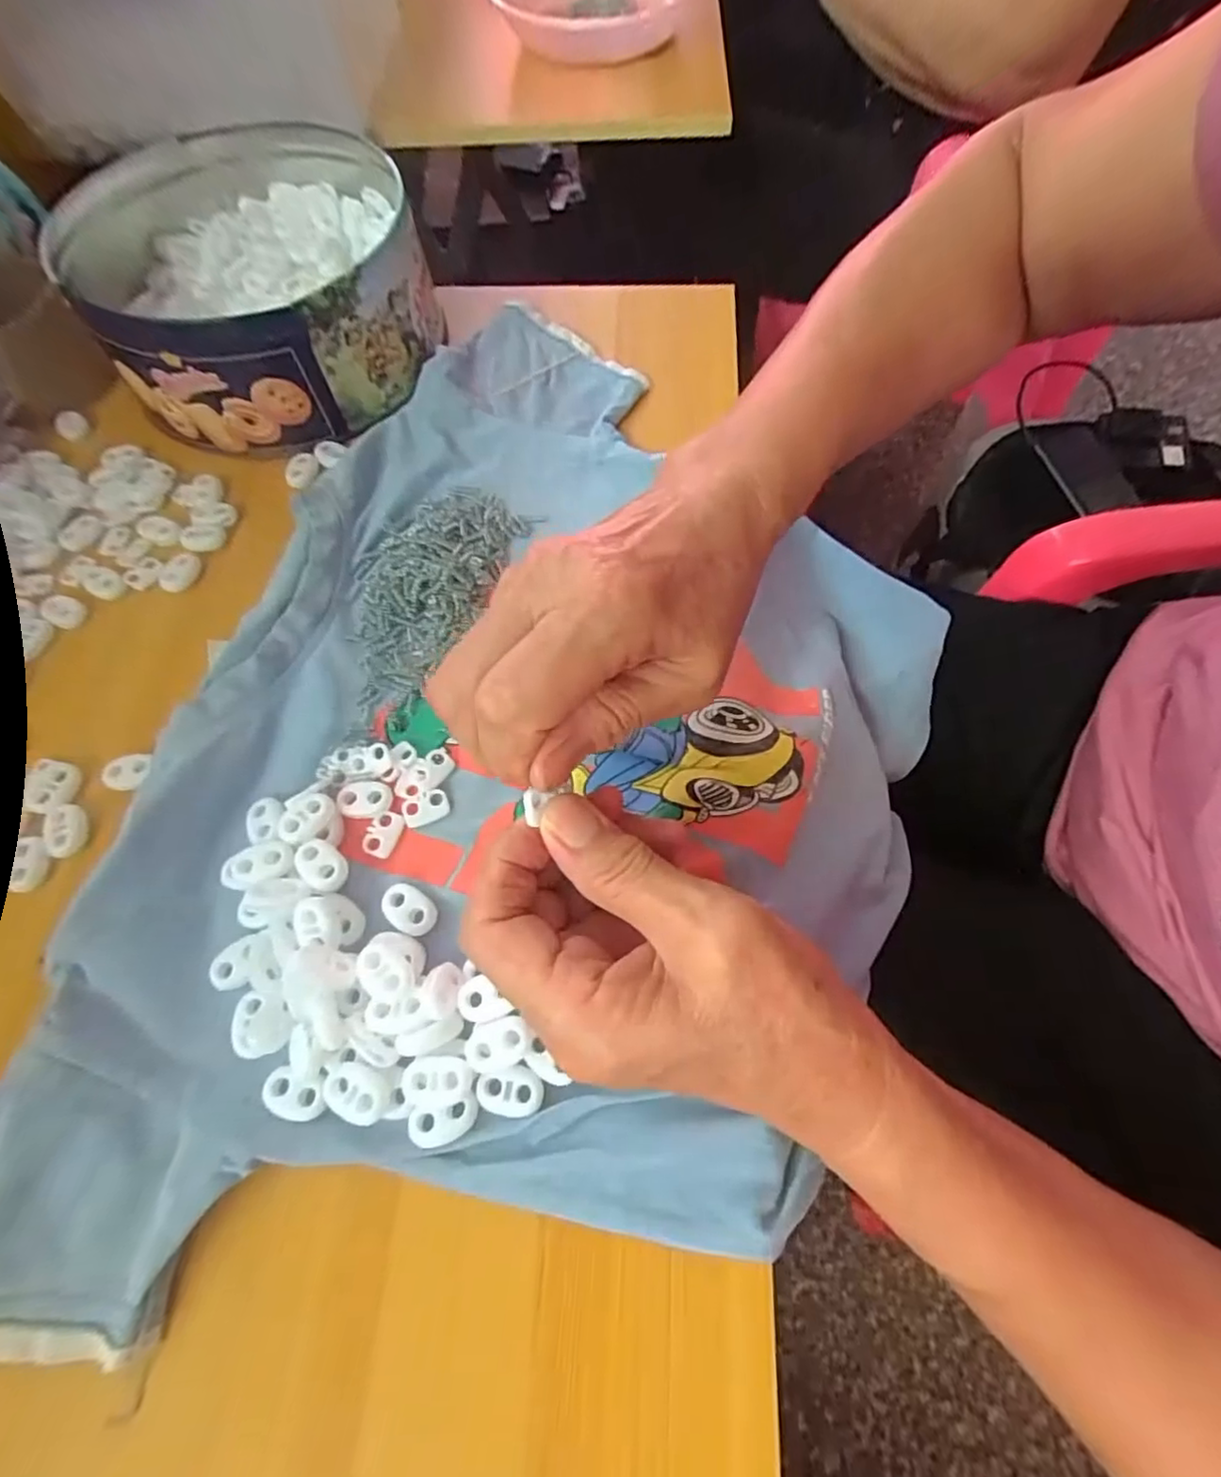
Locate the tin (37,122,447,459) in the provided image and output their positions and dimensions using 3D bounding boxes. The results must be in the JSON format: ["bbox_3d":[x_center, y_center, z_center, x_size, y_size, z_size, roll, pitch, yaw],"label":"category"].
[{"bbox_3d":[-0.200,-0.277,0.361,0.165,0.063,0.216,-18,68,-10],"label":"tin"}]

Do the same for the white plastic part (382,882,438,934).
[{"bbox_3d":[-0.077,0.065,0.237,0.023,0.004,0.014,36,69,13],"label":"white plastic part"}]

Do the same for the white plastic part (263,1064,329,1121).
[{"bbox_3d":[-0.108,0.121,0.212,0.023,0.004,0.014,14,66,3],"label":"white plastic part"}]

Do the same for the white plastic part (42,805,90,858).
[{"bbox_3d":[-0.224,0.038,0.257,0.013,0.006,0.021,-7,66,-6],"label":"white plastic part"}]

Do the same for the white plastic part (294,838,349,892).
[{"bbox_3d":[-0.112,0.048,0.240,0.024,0.004,0.015,43,71,15],"label":"white plastic part"}]

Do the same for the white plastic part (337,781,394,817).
[{"bbox_3d":[-0.102,0.025,0.257,0.022,0.004,0.015,4,66,-1],"label":"white plastic part"}]

